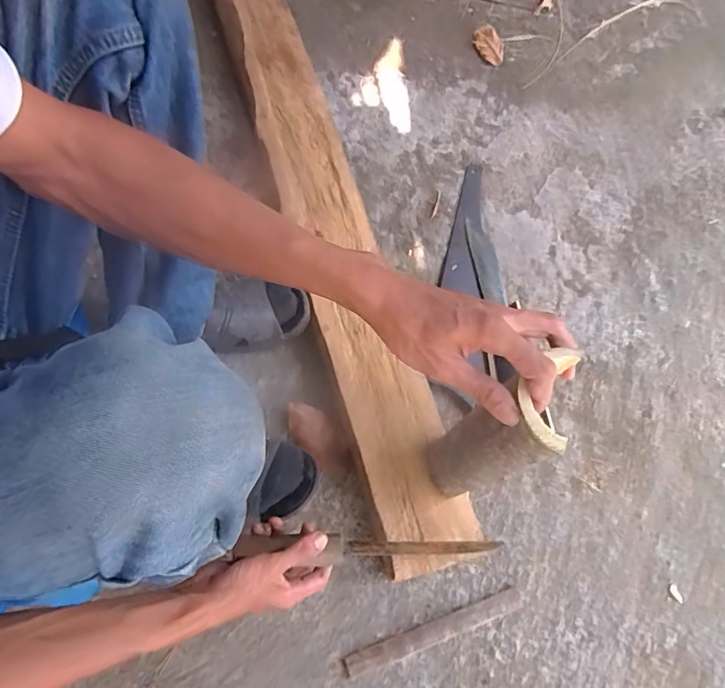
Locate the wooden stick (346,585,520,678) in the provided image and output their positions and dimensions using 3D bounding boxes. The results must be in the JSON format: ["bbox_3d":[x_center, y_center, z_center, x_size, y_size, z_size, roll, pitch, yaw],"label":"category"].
[{"bbox_3d":[0.089,0.349,0.601,0.228,0.011,0.026,-18,73,-7],"label":"wooden stick"}]

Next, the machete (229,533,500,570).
[{"bbox_3d":[0.009,0.226,0.542,0.291,0.021,0.029,6,71,-13],"label":"machete"}]

